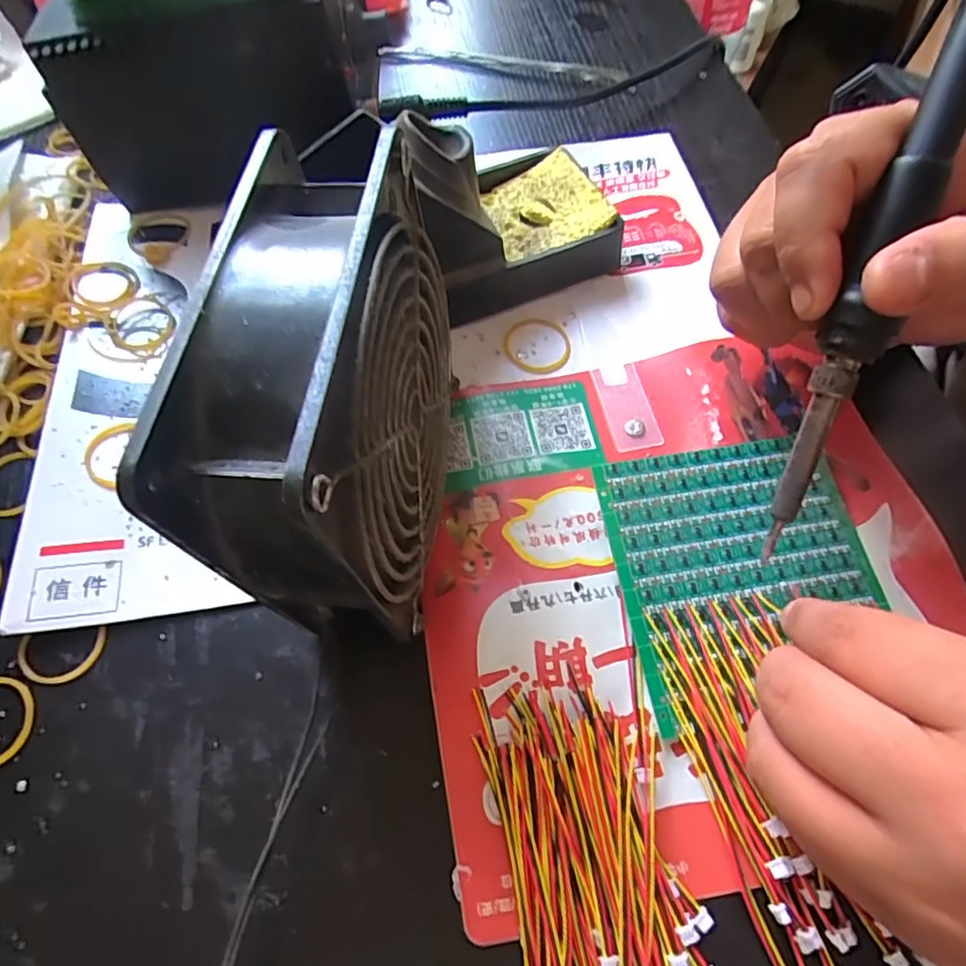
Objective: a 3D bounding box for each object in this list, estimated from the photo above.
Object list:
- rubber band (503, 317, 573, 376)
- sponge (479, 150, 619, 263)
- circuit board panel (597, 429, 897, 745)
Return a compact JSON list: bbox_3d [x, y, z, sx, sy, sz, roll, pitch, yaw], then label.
[{"bbox_3d":[0.025,-0.066,0.276,0.031,0.004,0.033,-12,63,-5],"label":"rubber band"},{"bbox_3d":[0.030,-0.134,0.288,0.053,0.005,0.054,-24,65,6],"label":"sponge"},{"bbox_3d":[0.097,0.031,0.218,0.092,0.008,0.097,-9,63,-4],"label":"circuit board panel"}]

